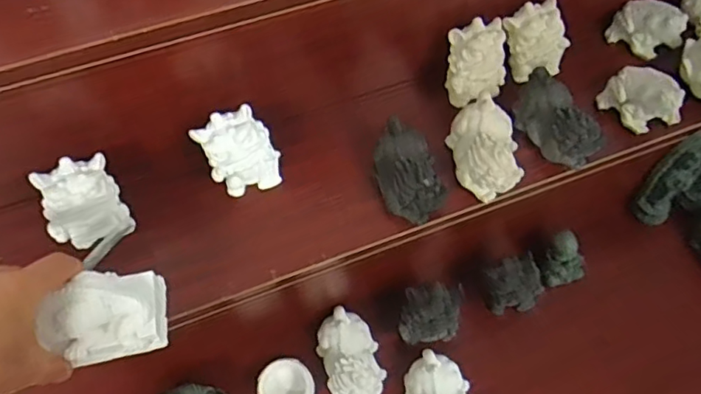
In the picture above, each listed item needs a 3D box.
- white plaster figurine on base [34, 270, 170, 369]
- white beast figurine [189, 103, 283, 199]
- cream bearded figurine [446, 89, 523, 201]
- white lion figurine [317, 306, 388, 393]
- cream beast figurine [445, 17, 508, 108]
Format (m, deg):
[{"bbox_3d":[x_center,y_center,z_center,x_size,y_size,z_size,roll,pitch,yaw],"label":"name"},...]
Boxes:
[{"bbox_3d":[-0.203,0.095,0.454,0.104,0.070,0.053,5,14,-25],"label":"white plaster figurine on base"},{"bbox_3d":[-0.120,-0.045,0.601,0.074,0.089,0.049,-21,62,-11],"label":"white beast figurine"},{"bbox_3d":[0.155,-0.058,0.625,0.075,0.054,0.109,-7,60,-4],"label":"cream bearded figurine"},{"bbox_3d":[0.002,0.199,0.688,0.071,0.050,0.112,-17,61,-9],"label":"white lion figurine"},{"bbox_3d":[0.151,-0.158,0.666,0.072,0.091,0.054,-27,63,-15],"label":"cream beast figurine"}]

